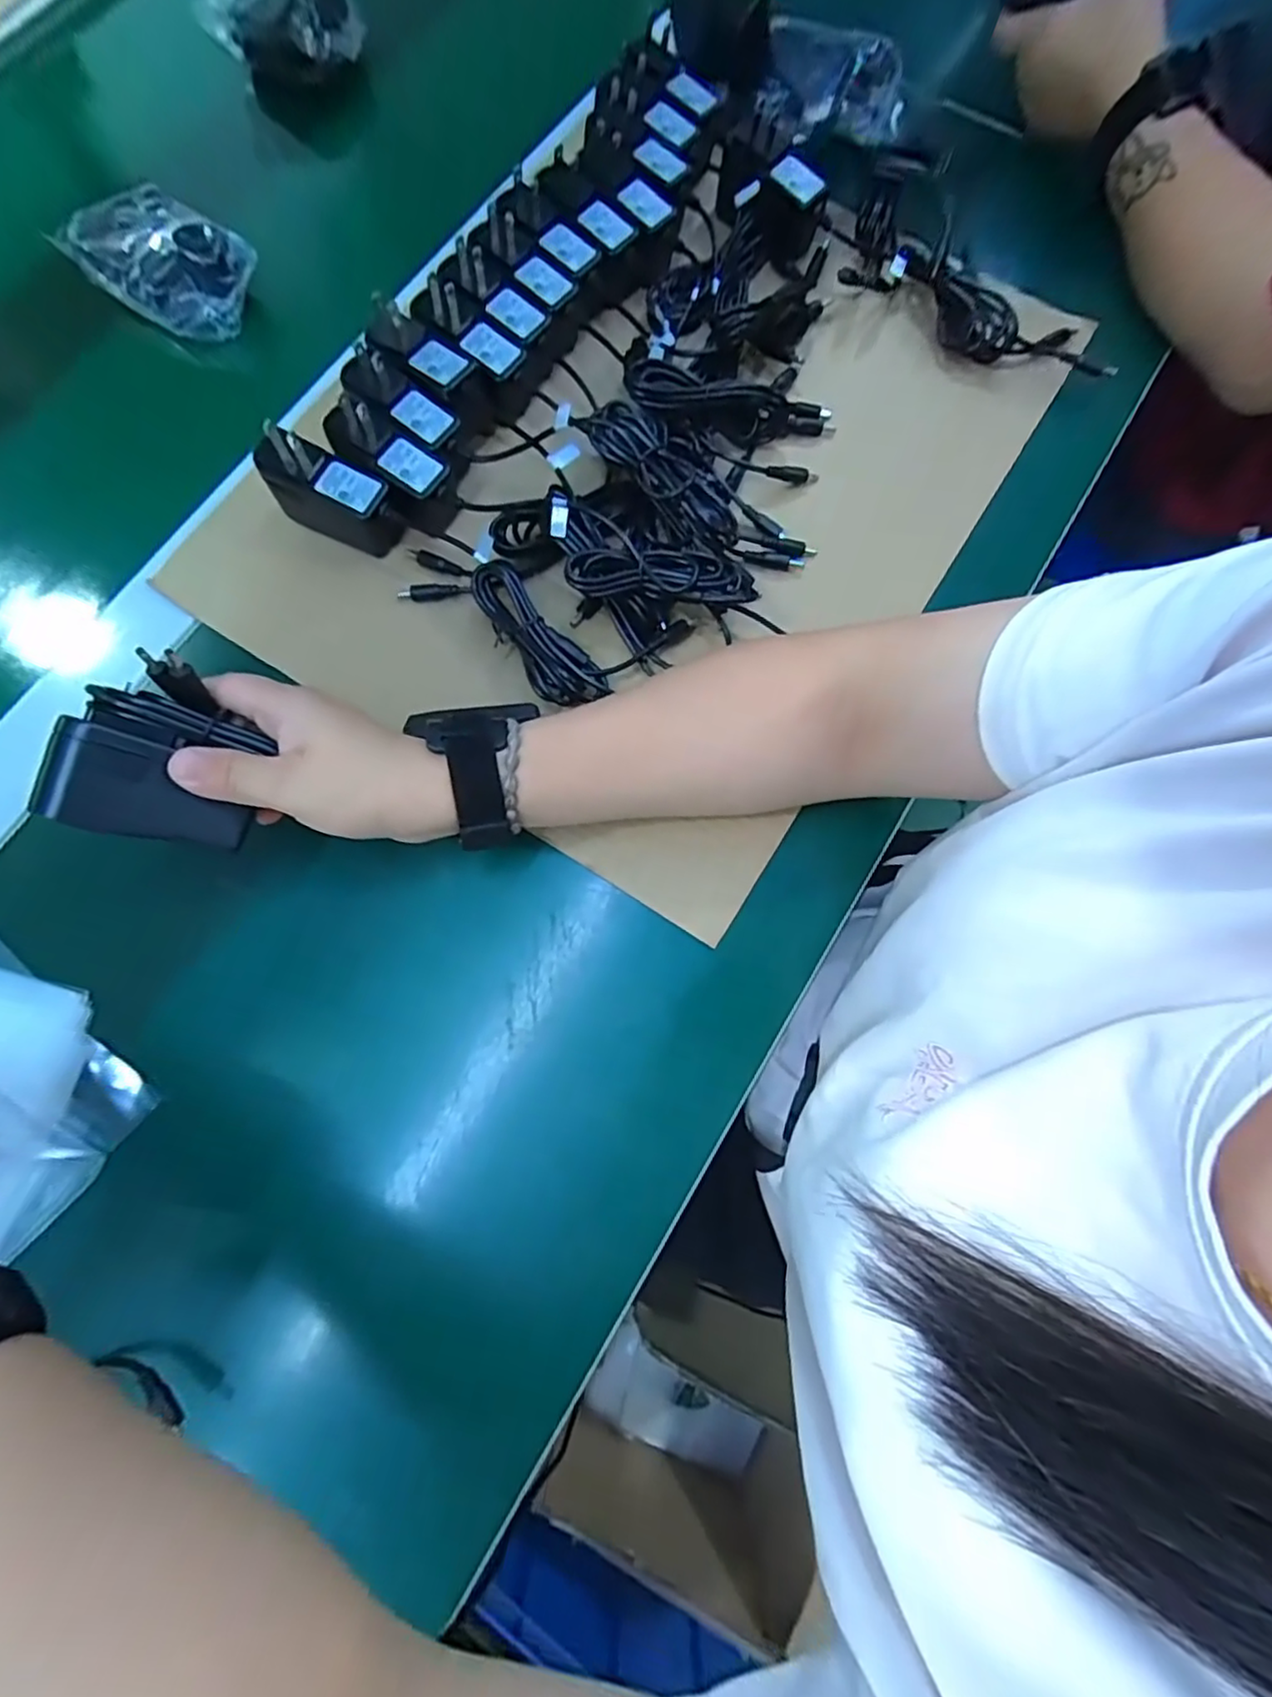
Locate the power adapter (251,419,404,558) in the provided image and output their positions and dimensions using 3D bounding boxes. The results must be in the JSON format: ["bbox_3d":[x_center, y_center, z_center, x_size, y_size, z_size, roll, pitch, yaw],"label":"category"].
[{"bbox_3d":[-0.169,-0.200,0.370,0.076,0.056,0.028,20,77,4],"label":"power adapter"}]

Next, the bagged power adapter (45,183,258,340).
[{"bbox_3d":[-0.318,-0.394,0.440,0.122,0.037,0.069,34,78,7],"label":"bagged power adapter"}]

